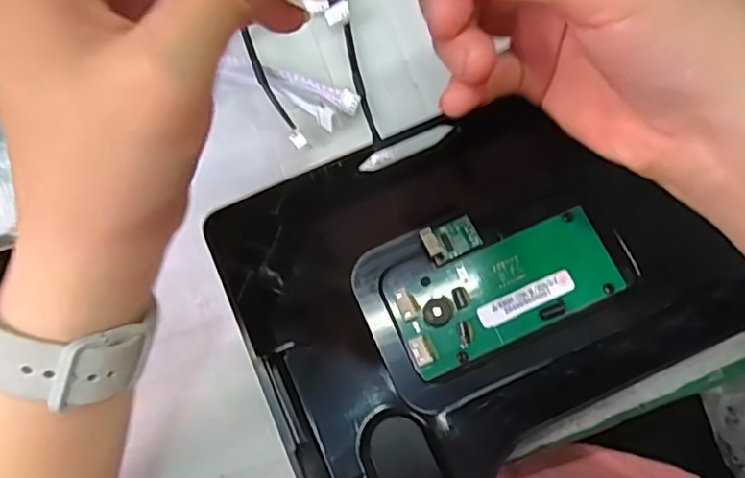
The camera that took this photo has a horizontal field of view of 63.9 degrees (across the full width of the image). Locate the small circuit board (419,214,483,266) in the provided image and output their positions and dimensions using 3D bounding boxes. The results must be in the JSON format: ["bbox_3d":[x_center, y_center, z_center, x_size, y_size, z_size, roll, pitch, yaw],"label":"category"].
[{"bbox_3d":[0.040,0.000,0.300,0.028,0.009,0.018,-23,76,-4],"label":"small circuit board"}]

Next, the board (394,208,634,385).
[{"bbox_3d":[0.065,0.026,0.294,0.107,0.014,0.046,-24,78,-5],"label":"board"}]

